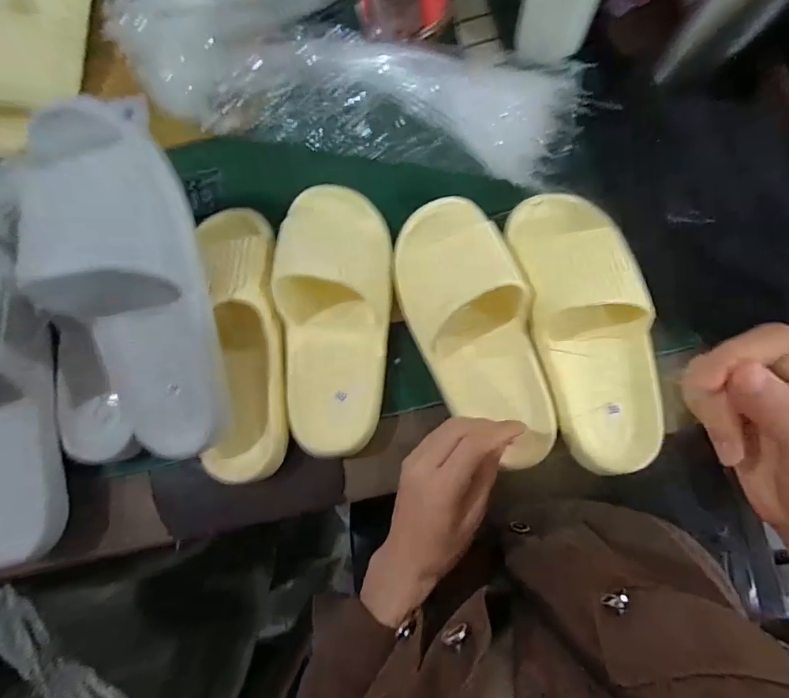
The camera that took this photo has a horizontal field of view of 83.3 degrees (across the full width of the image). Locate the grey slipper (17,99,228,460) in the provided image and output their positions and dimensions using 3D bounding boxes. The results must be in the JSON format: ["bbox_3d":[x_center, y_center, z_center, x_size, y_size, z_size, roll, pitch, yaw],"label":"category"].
[{"bbox_3d":[-0.204,-0.043,0.335,0.102,0.065,0.273,-12,104,3],"label":"grey slipper"}]

